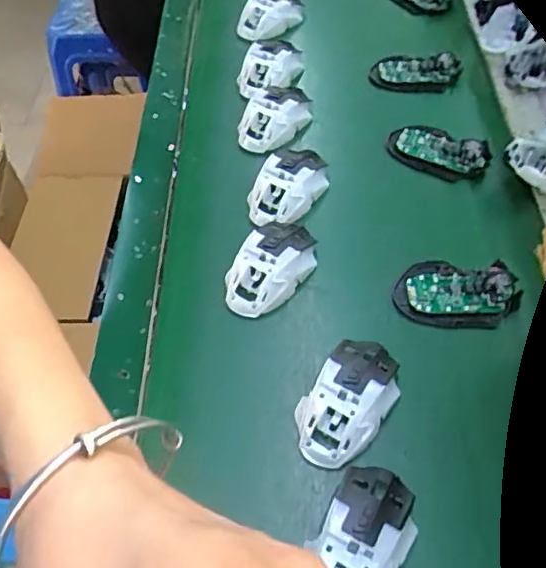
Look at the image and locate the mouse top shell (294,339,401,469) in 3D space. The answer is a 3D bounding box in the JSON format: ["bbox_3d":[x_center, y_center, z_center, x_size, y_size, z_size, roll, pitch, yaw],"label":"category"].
[{"bbox_3d":[0.063,0.096,0.489,0.066,0.033,0.114,32,62,23],"label":"mouse top shell"}]

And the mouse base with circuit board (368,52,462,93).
[{"bbox_3d":[0.189,-0.281,0.771,0.116,0.022,0.052,-1,55,2],"label":"mouse base with circuit board"}]

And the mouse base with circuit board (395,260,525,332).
[{"bbox_3d":[0.176,0.010,0.560,0.112,0.017,0.068,2,70,8],"label":"mouse base with circuit board"}]

